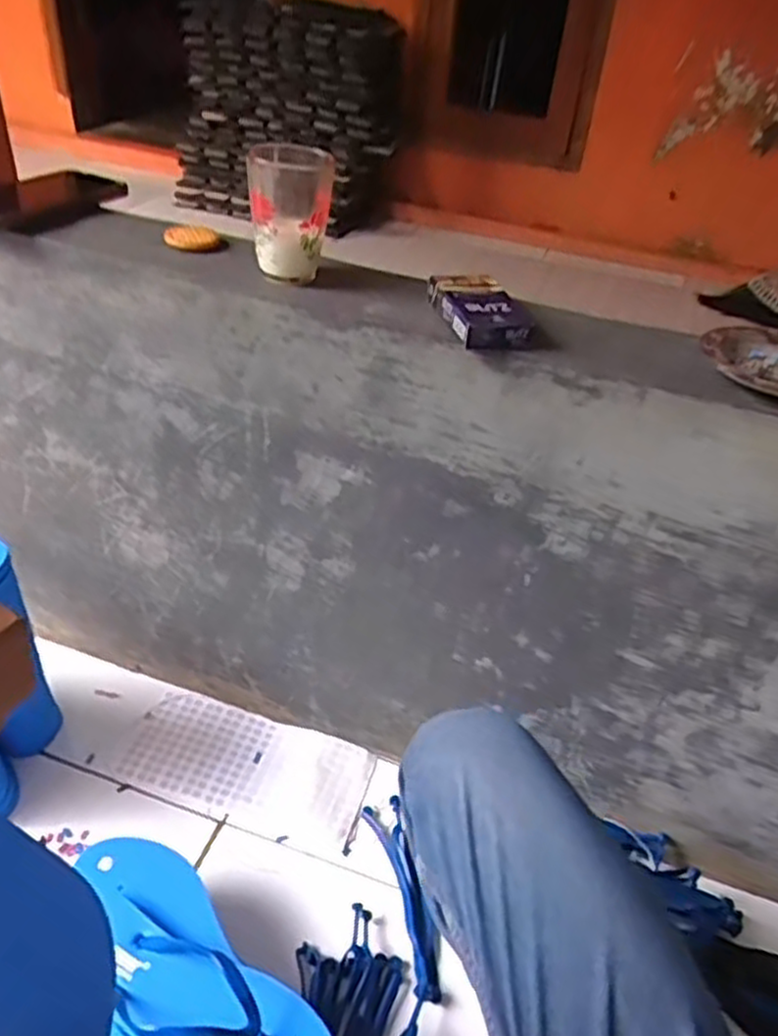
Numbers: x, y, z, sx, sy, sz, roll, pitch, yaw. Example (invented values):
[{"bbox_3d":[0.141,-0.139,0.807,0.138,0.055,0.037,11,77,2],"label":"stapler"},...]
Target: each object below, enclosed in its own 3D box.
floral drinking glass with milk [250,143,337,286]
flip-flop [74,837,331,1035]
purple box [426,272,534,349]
[{"bbox_3d":[-0.080,-0.254,0.610,0.064,0.094,0.078,-1,40,-10],"label":"floral drinking glass with milk"},{"bbox_3d":[-0.168,0.348,0.592,0.268,0.065,0.100,34,47,30],"label":"flip-flop"},{"bbox_3d":[0.069,-0.159,0.567,0.056,0.023,0.091,-4,40,-13],"label":"purple box"}]

